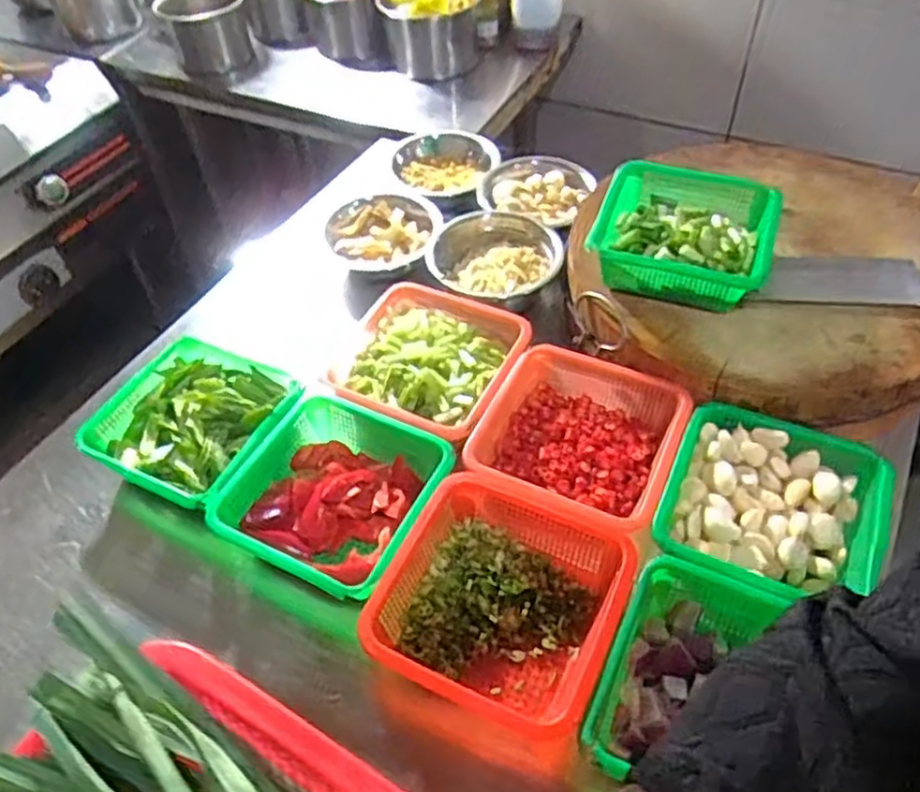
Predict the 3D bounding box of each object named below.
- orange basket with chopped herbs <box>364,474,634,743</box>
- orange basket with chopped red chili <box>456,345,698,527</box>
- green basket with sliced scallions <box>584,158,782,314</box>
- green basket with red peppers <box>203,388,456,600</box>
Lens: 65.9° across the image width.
[{"bbox_3d":[0.037,0.166,0.587,0.180,0.068,0.192,19,54,18],"label":"orange basket with chopped herbs"},{"bbox_3d":[0.108,0.043,0.684,0.185,0.064,0.181,19,54,18],"label":"orange basket with chopped red chili"},{"bbox_3d":[0.233,-0.170,0.745,0.180,0.059,0.173,14,52,14],"label":"green basket with sliced scallions"},{"bbox_3d":[-0.117,0.090,0.653,0.171,0.061,0.170,20,54,19],"label":"green basket with red peppers"}]

